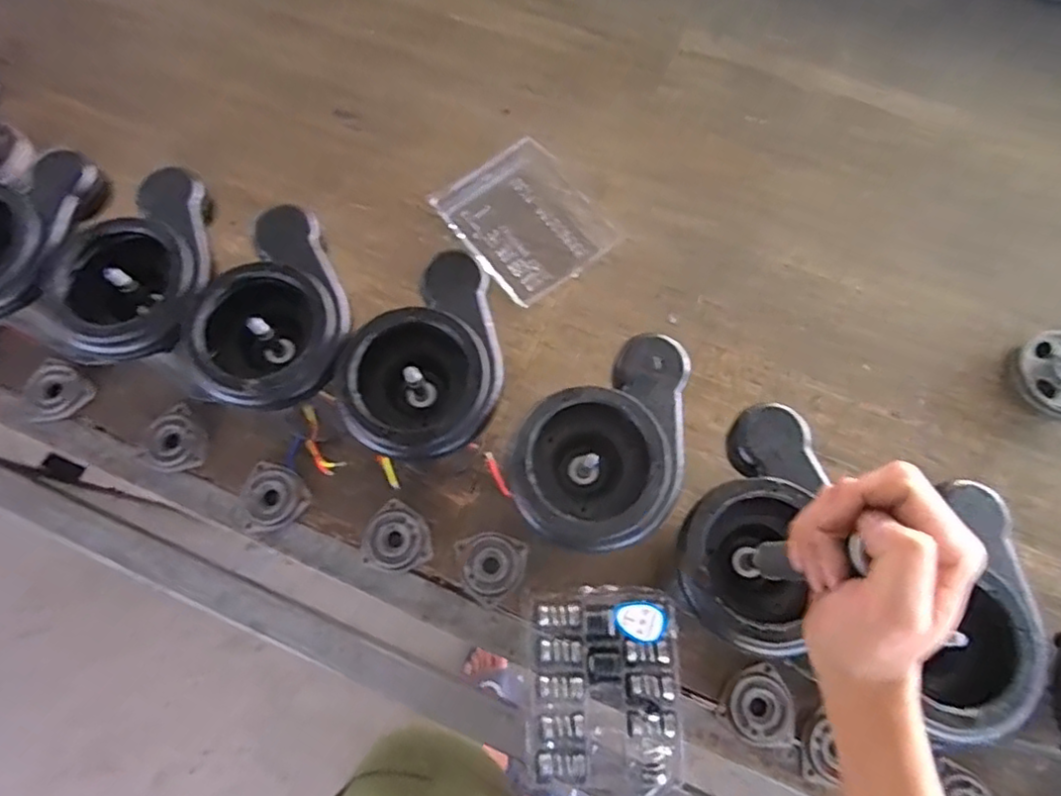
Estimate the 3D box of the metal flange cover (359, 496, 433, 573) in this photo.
[{"bbox_3d":[-0.128,0.138,0.611,0.065,0.009,0.062,34,75,10],"label":"metal flange cover"}]

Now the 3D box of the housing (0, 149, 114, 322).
[{"bbox_3d":[-0.444,-0.140,0.539,0.129,0.055,0.169,20,74,7],"label":"housing"}]

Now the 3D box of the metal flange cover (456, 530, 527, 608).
[{"bbox_3d":[-0.040,0.158,0.605,0.065,0.016,0.063,26,73,8],"label":"metal flange cover"}]

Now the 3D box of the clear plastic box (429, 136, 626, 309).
[{"bbox_3d":[-0.001,-0.196,0.720,0.142,0.026,0.167,-39,76,-12],"label":"clear plastic box"}]

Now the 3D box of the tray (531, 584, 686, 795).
[{"bbox_3d":[0.067,0.258,0.566,0.129,0.031,0.171,1,72,0],"label":"tray"}]

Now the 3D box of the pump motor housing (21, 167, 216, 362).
[{"bbox_3d":[-0.313,-0.101,0.537,0.127,0.055,0.162,41,76,12],"label":"pump motor housing"}]

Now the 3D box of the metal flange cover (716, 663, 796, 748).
[{"bbox_3d":[0.205,0.273,0.565,0.061,0.017,0.063,33,74,10],"label":"metal flange cover"}]

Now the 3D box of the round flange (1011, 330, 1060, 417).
[{"bbox_3d":[0.542,-0.022,0.660,0.092,0.037,0.087,0,72,-1],"label":"round flange"}]

